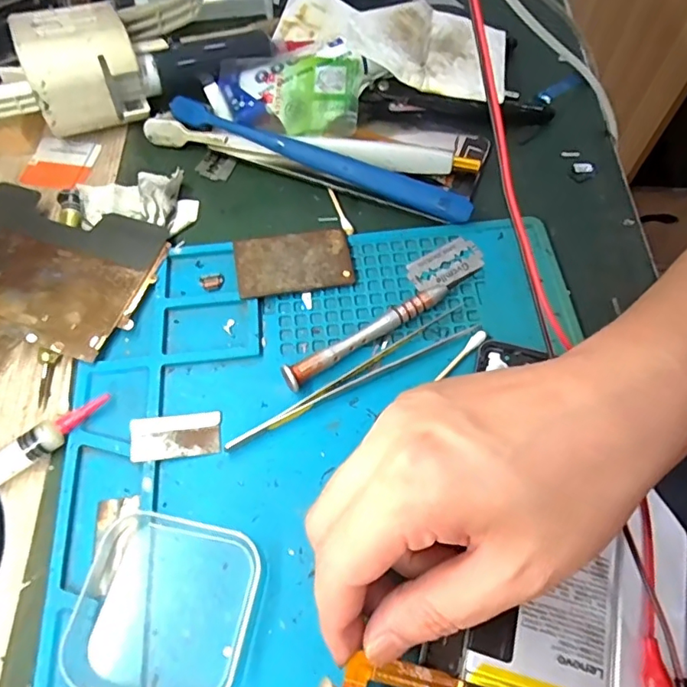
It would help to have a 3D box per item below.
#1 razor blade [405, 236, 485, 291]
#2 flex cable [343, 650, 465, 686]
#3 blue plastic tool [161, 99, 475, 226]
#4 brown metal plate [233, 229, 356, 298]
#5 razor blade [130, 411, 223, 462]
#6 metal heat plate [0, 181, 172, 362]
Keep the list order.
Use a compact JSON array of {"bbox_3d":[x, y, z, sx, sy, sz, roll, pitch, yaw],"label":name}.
[{"bbox_3d":[0.054,-0.043,0.279,0.040,0.004,0.023,-32,67,-14],"label":"razor blade"},{"bbox_3d":[0.022,0.121,0.187,0.045,0.004,0.013,16,63,-14],"label":"flex cable"},{"bbox_3d":[-0.016,-0.106,0.299,0.184,0.004,0.014,23,102,8],"label":"blue plastic tool"},{"bbox_3d":[-0.026,-0.044,0.279,0.060,0.004,0.036,-7,65,-6],"label":"brown metal plate"},{"bbox_3d":[-0.076,0.042,0.239,0.039,0.004,0.020,-5,66,-11],"label":"razor blade"},{"bbox_3d":[-0.161,-0.034,0.271,0.112,0.004,0.099,17,64,5],"label":"metal heat plate"}]

